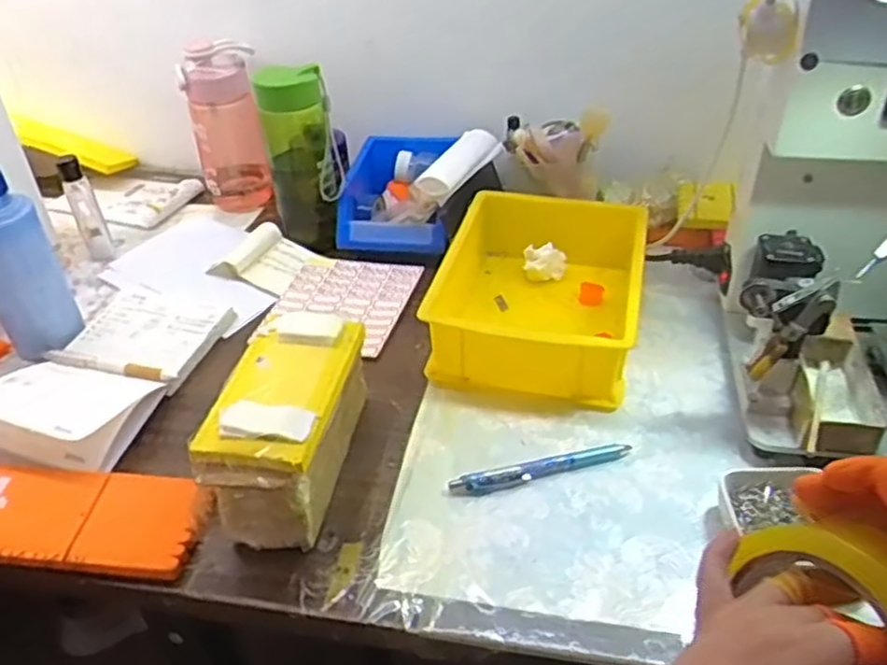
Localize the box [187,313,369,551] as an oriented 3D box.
[{"bbox_3d":[-0.114,0.066,0.556,0.083,0.085,0.164,4,38,9],"label":"box"}]

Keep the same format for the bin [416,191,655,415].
[{"bbox_3d":[0.091,-0.039,0.699,0.179,0.083,0.216,8,38,14],"label":"bin"}]

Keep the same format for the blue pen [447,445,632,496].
[{"bbox_3d":[0.075,0.102,0.567,0.141,0.011,0.017,-11,38,-11],"label":"blue pen"}]

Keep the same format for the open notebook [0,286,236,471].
[{"bbox_3d":[-0.303,0.022,0.677,0.139,0.046,0.230,8,39,14],"label":"open notebook"}]

